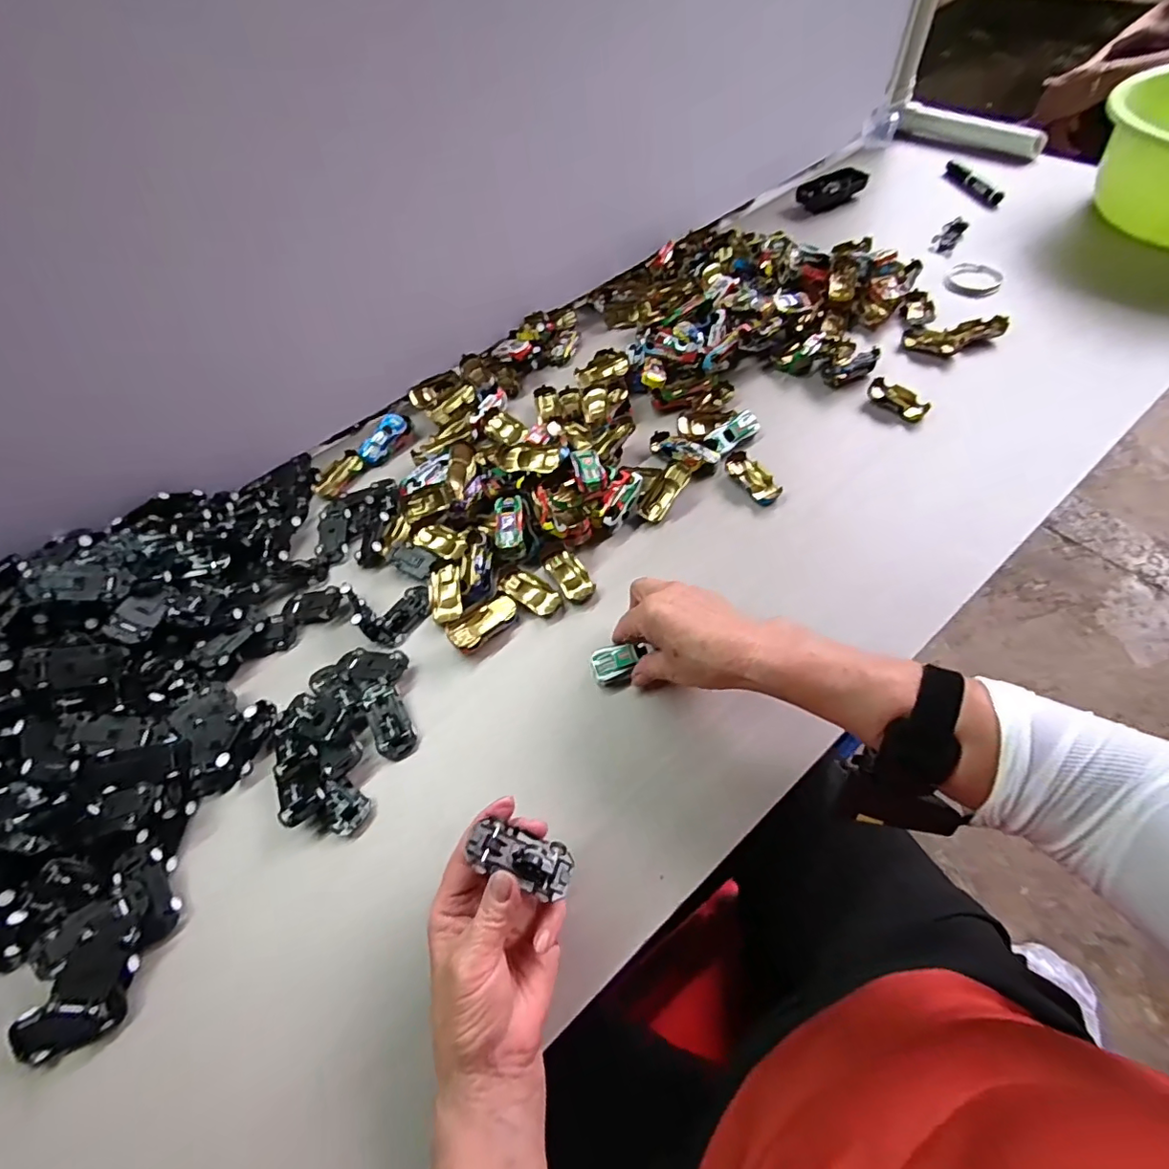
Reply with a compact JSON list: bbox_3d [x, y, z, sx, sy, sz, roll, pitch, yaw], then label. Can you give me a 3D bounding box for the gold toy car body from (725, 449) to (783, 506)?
[{"bbox_3d":[0.169,-0.108,0.534,0.030,0.013,0.065,-29,59,-11],"label":"gold toy car body"}]

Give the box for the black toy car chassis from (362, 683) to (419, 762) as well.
[{"bbox_3d":[-0.159,0.111,0.436,0.029,0.016,0.064,-26,58,-10],"label":"black toy car chassis"}]

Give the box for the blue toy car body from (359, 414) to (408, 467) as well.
[{"bbox_3d":[-0.230,-0.166,0.611,0.029,0.024,0.066,32,82,20],"label":"blue toy car body"}]

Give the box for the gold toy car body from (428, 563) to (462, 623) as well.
[{"bbox_3d":[-0.130,0.008,0.501,0.028,0.011,0.055,-11,57,0],"label":"gold toy car body"}]

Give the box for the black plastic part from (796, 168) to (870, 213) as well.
[{"bbox_3d":[0.376,-0.597,0.806,0.098,0.034,0.041,-21,58,-7],"label":"black plastic part"}]

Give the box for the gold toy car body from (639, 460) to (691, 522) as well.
[{"bbox_3d":[0.079,-0.092,0.529,0.026,0.017,0.063,37,97,22],"label":"gold toy car body"}]

